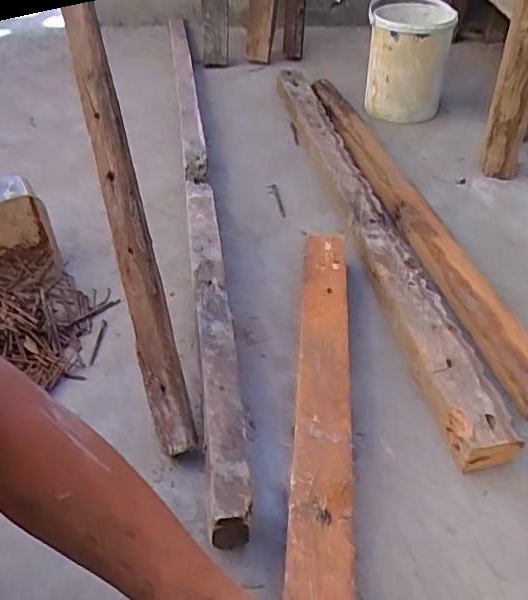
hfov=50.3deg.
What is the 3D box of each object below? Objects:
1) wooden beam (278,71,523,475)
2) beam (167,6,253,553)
[{"bbox_3d":[0.157,-0.188,0.969,0.075,0.053,1.073,-6,42,-6],"label":"wooden beam"},{"bbox_3d":[-0.138,-0.286,1.079,0.046,0.065,1.524,-6,42,-6],"label":"beam"}]

